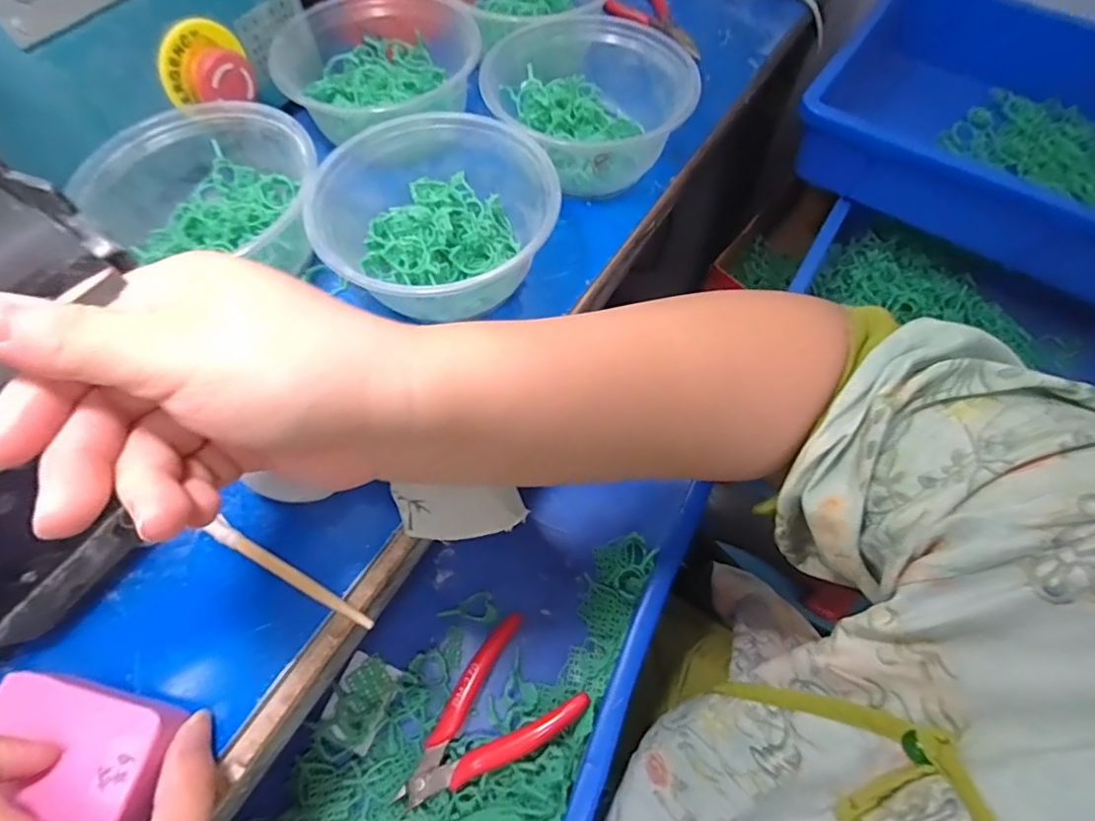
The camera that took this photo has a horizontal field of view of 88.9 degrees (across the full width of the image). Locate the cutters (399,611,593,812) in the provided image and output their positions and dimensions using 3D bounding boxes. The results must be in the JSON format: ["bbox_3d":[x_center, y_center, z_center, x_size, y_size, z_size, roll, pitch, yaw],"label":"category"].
[{"bbox_3d":[-0.038,0.195,0.346,0.114,0.015,0.072,-41,70,-19],"label":"cutters"}]

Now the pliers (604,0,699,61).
[{"bbox_3d":[0.092,-0.336,0.477,0.053,0.009,0.129,-29,66,-14],"label":"pliers"}]

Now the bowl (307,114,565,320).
[{"bbox_3d":[-0.066,-0.108,0.331,0.133,0.057,0.125,-28,66,-14],"label":"bowl"}]

